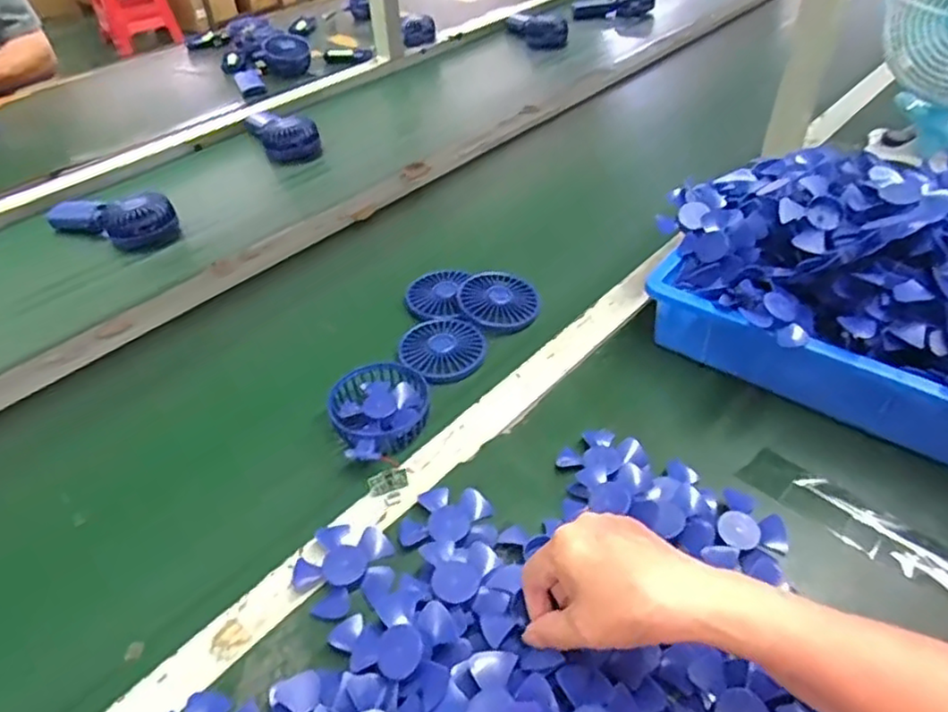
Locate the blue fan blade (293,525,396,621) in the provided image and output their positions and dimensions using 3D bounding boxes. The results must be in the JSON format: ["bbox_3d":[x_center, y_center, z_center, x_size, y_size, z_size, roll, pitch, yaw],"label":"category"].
[{"bbox_3d":[-0.094,0.154,0.488,0.071,0.009,0.068,-28,48,-24],"label":"blue fan blade"}]

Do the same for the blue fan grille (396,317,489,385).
[{"bbox_3d":[-0.031,-0.007,0.673,0.087,0.011,0.087,-2,43,2],"label":"blue fan grille"}]

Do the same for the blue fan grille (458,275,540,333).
[{"bbox_3d":[0.028,-0.061,0.722,0.085,0.011,0.085,-16,44,-13],"label":"blue fan grille"}]

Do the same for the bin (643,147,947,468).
[{"bbox_3d":[0.387,-0.053,0.575,0.436,0.157,0.251,26,50,28],"label":"bin"}]

